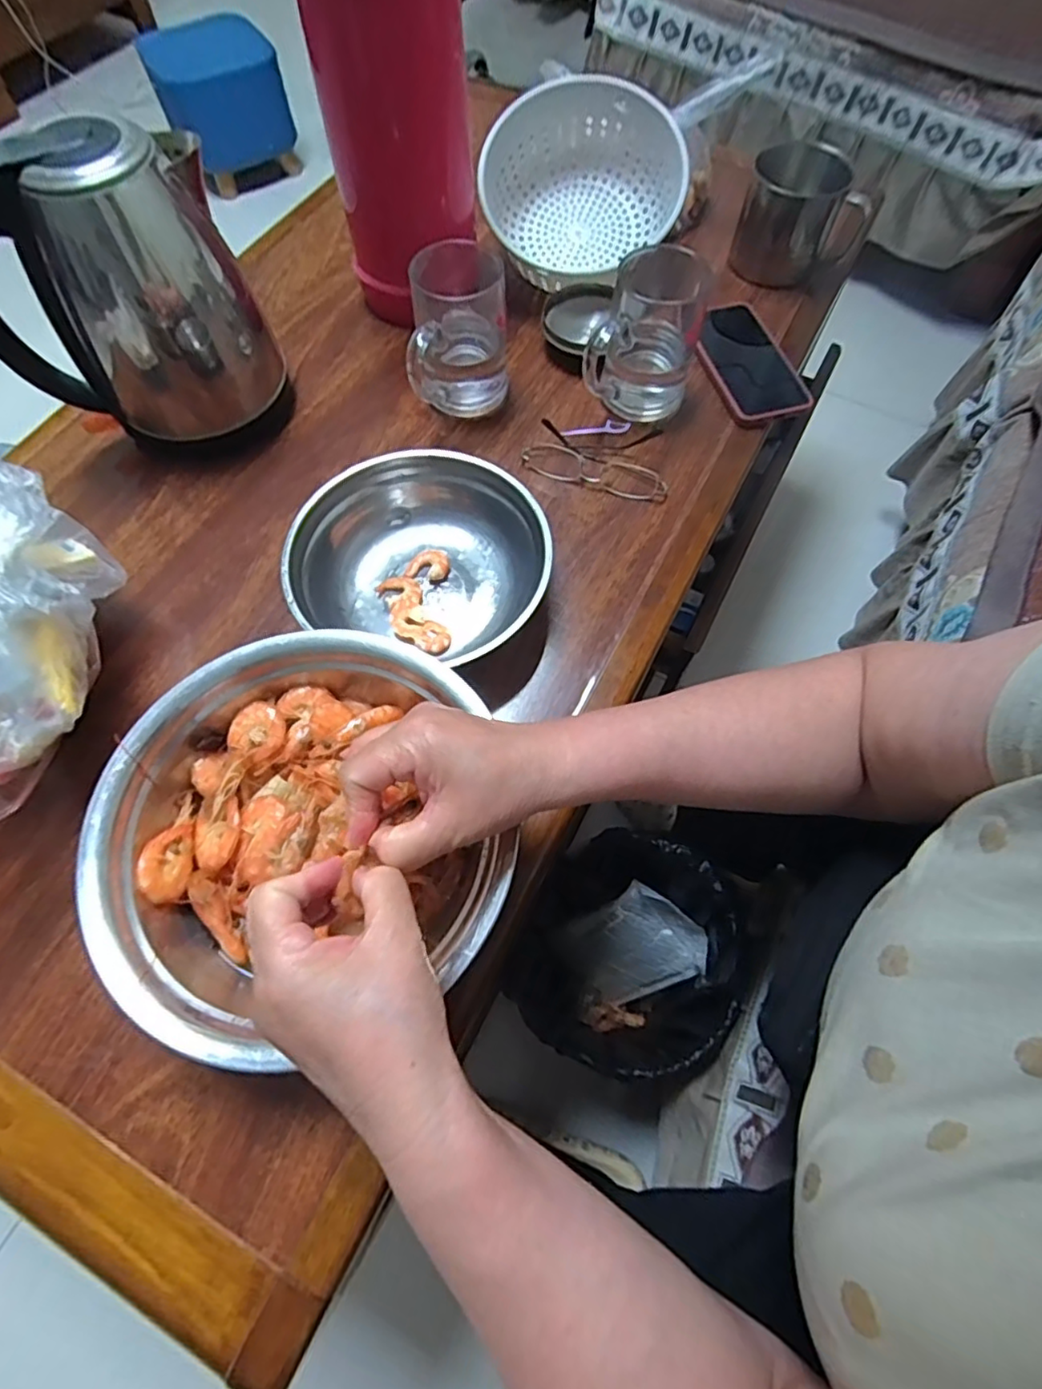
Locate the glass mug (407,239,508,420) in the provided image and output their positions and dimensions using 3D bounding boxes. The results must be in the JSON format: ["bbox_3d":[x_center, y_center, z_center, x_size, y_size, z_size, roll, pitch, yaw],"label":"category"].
[{"bbox_3d":[-0.056,-0.321,0.560,0.087,0.114,0.095,-2,66,-2],"label":"glass mug"}]

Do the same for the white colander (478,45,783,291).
[{"bbox_3d":[0.086,-0.551,0.662,0.261,0.123,0.179,-40,72,-16],"label":"white colander"}]

